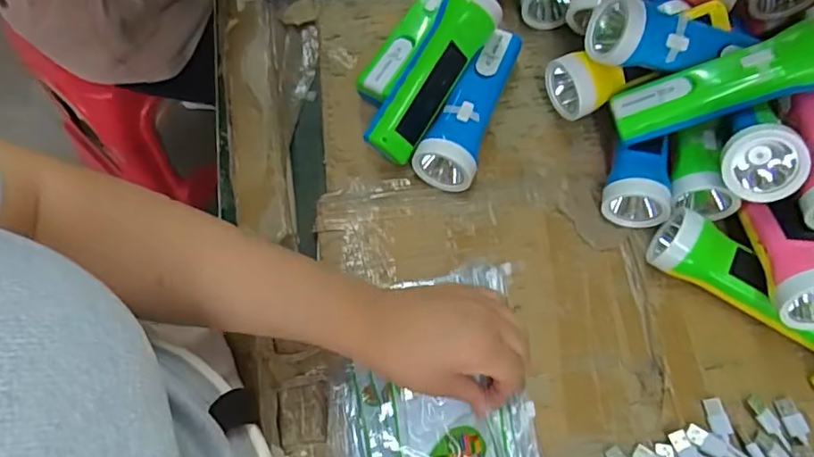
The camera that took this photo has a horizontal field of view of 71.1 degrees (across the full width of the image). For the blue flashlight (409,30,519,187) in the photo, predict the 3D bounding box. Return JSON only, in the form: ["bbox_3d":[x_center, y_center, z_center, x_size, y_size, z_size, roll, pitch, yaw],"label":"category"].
[{"bbox_3d":[0.061,-0.112,0.512,0.053,0.051,0.167,23,69,7],"label":"blue flashlight"}]

